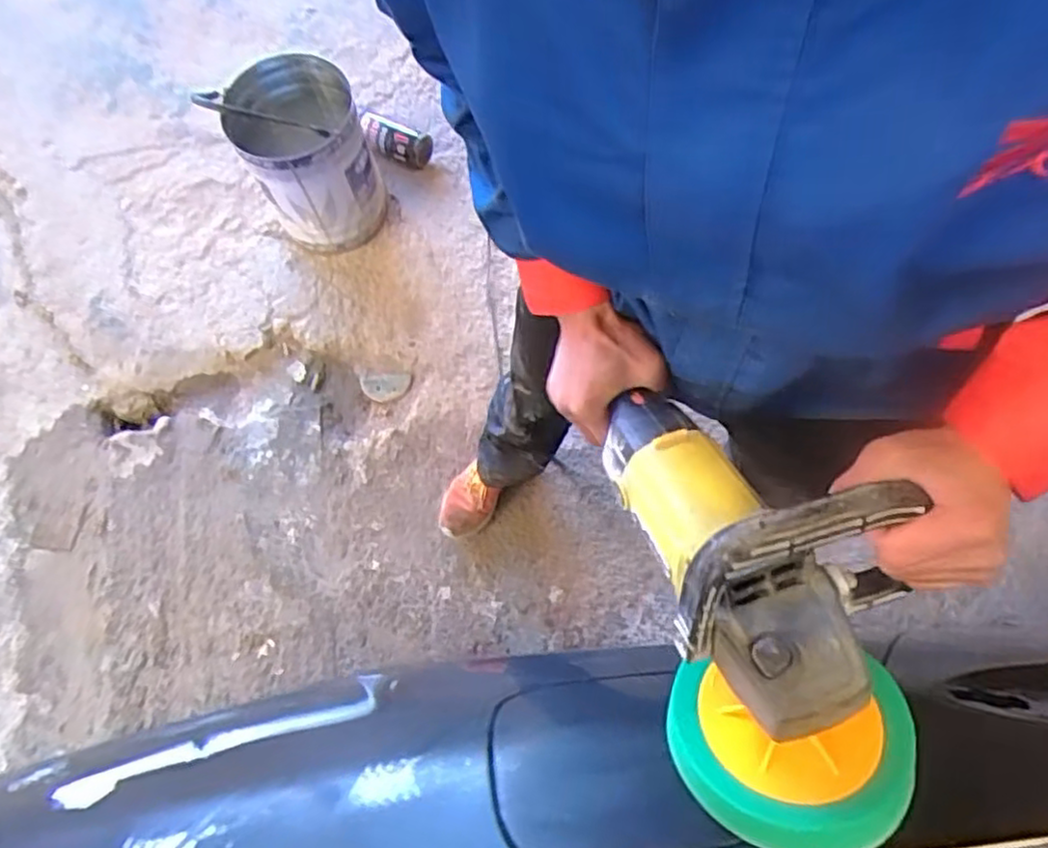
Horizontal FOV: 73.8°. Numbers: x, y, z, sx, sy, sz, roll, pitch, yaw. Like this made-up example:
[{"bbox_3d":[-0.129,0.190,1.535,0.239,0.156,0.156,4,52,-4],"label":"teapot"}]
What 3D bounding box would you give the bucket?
[{"bbox_3d":[-0.480,-0.596,1.561,0.264,0.360,0.267,0,72,1],"label":"bucket"}]

